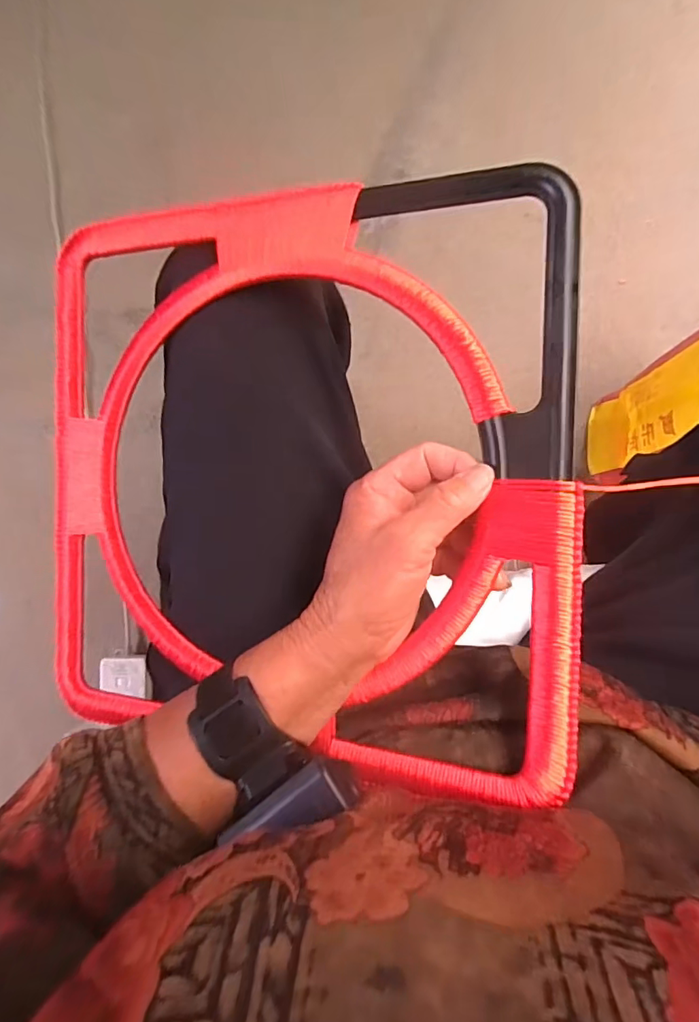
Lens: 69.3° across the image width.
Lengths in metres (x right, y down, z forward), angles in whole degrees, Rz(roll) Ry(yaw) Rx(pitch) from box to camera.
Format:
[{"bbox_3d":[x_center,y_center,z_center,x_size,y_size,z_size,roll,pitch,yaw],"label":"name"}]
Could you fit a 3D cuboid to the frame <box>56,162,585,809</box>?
[{"bbox_3d":[-0.046,-0.022,0.301,0.336,0.022,0.326,1,91,18],"label":"frame"}]

